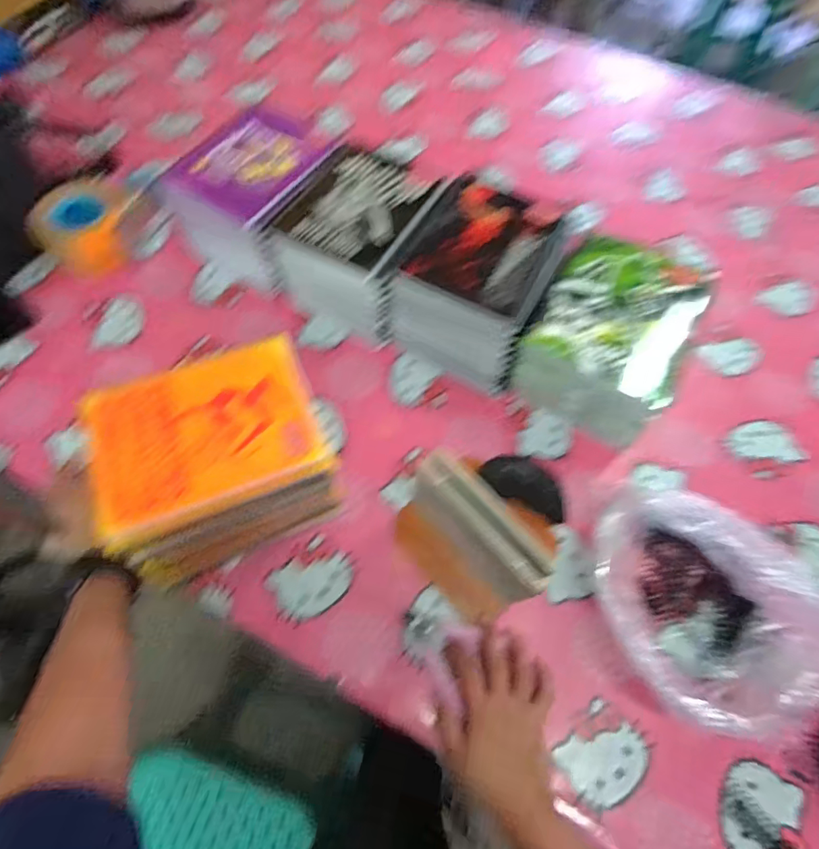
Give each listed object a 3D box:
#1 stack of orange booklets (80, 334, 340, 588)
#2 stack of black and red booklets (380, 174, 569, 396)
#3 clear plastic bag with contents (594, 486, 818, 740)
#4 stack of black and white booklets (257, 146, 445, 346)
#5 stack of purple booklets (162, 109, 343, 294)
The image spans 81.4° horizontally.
[{"bbox_3d":[-0.189,0.036,0.490,0.203,0.116,0.170,-22,66,-11],"label":"stack of orange booklets"},{"bbox_3d":[0.086,-0.177,0.603,0.167,0.120,0.220,25,66,11],"label":"stack of black and red booklets"},{"bbox_3d":[0.265,0.160,0.446,0.143,0.113,0.192,-23,67,-12],"label":"clear plastic bag with contents"},{"bbox_3d":[-0.060,-0.238,0.631,0.167,0.119,0.206,25,66,11],"label":"stack of black and white booklets"},{"bbox_3d":[-0.196,-0.312,0.663,0.173,0.119,0.210,30,67,13],"label":"stack of purple booklets"}]

